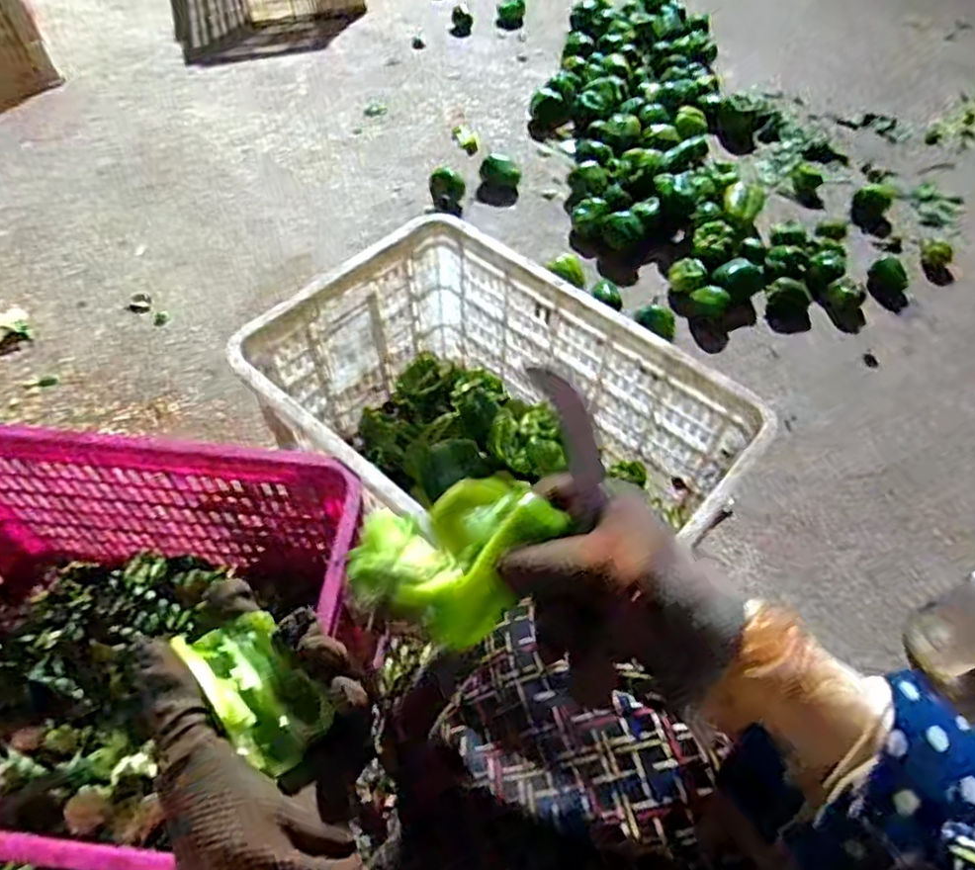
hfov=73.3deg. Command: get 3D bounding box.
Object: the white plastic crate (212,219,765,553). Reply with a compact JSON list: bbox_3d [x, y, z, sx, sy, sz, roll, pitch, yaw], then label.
[{"bbox_3d":[0.002,0.014,0.829,0.514,0.276,0.356,39,63,23],"label":"white plastic crate"}]

